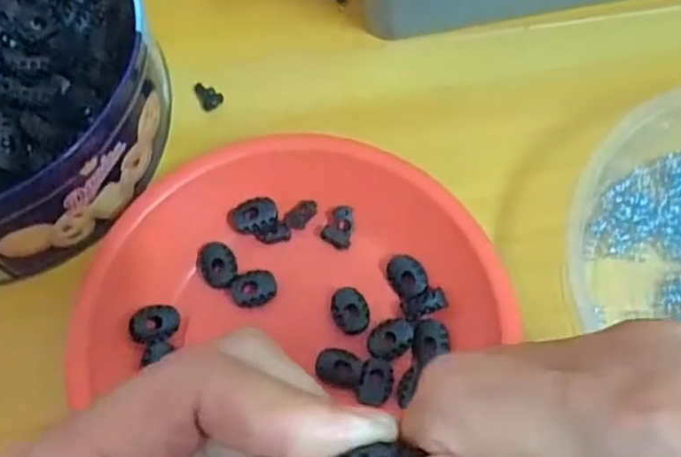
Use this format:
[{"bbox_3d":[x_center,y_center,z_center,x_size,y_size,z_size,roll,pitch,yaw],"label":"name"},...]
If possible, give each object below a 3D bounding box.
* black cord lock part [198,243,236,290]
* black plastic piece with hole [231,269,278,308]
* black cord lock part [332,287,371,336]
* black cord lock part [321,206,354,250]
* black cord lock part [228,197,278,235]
[{"bbox_3d":[-0.060,0.018,0.339,0.017,0.008,0.024,-28,73,-10],"label":"black cord lock part"},{"bbox_3d":[-0.042,0.029,0.337,0.021,0.010,0.018,-5,70,-2],"label":"black plastic piece with hole"},{"bbox_3d":[0.005,0.039,0.332,0.017,0.005,0.022,-18,71,-6],"label":"black cord lock part"},{"bbox_3d":[0.001,0.000,0.347,0.015,0.006,0.019,29,73,10],"label":"black cord lock part"},{"bbox_3d":[-0.043,-0.007,0.345,0.024,0.009,0.018,-24,72,-9],"label":"black cord lock part"}]

